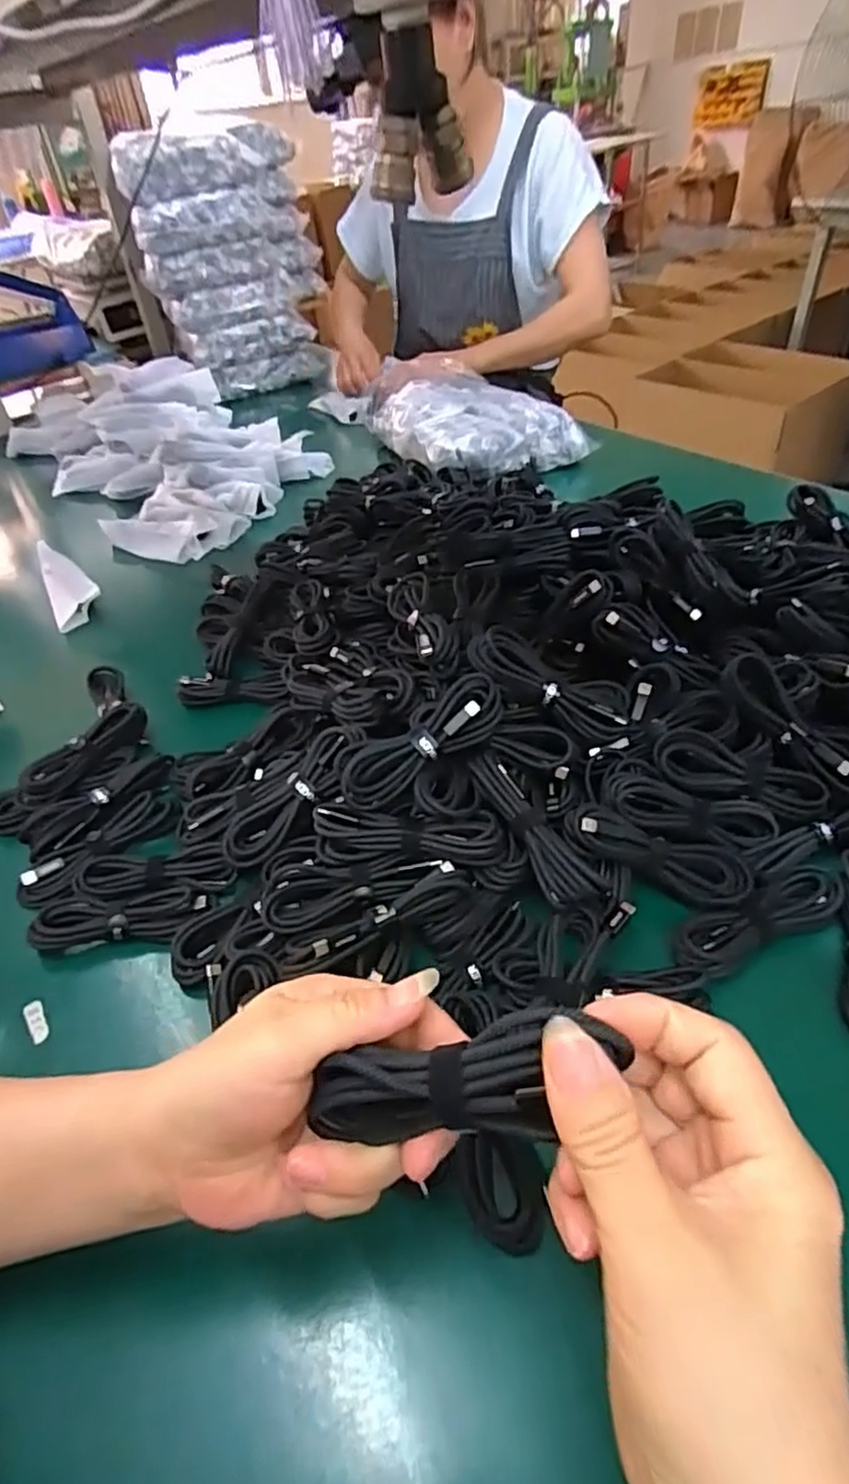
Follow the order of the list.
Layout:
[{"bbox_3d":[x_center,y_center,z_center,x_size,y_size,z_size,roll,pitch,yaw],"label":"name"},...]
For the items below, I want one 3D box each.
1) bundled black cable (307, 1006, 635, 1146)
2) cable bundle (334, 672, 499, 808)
[{"bbox_3d":[0.007,0.109,0.214,0.107,0.028,0.025,-26,37,25],"label":"bundled black cable"},{"bbox_3d":[-0.002,-0.001,0.431,0.114,0.027,0.029,-34,47,-8],"label":"cable bundle"}]

